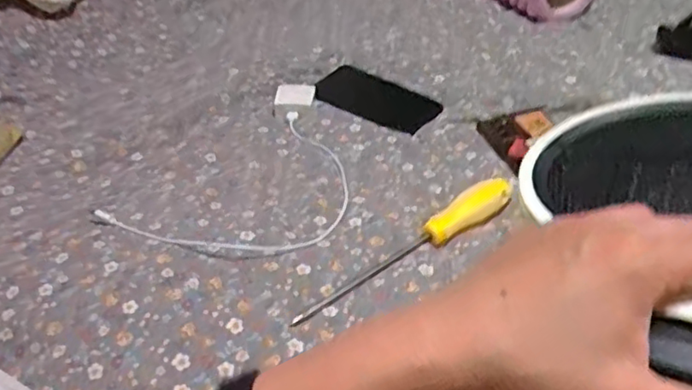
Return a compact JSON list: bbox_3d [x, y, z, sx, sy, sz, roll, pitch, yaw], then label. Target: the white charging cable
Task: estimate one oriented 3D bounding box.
[{"bbox_3d":[-0.068,-0.023,0.623,0.192,0.018,0.294,25,42,23],"label":"white charging cable"}]

